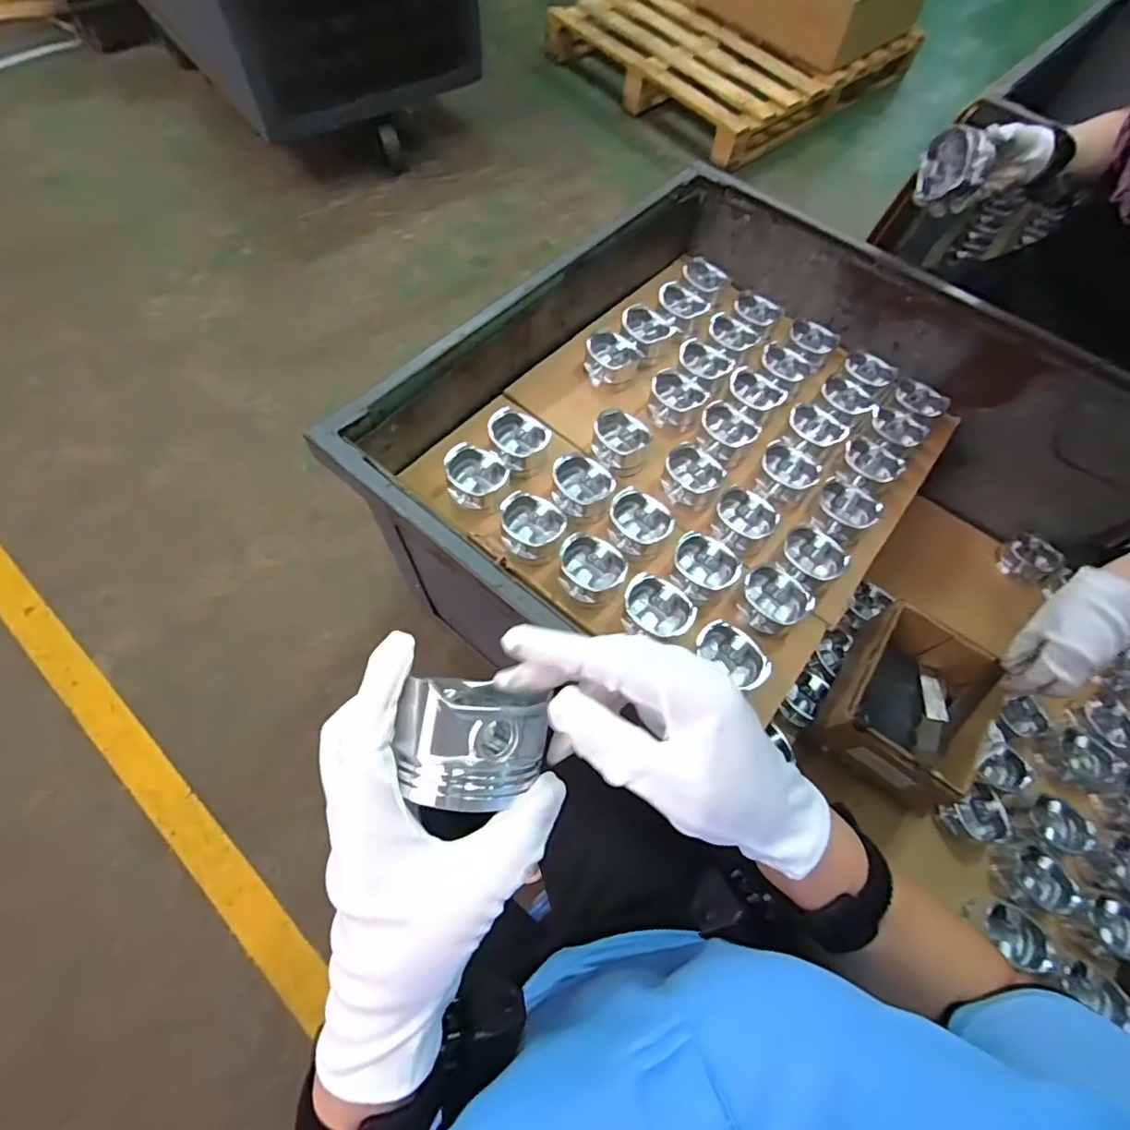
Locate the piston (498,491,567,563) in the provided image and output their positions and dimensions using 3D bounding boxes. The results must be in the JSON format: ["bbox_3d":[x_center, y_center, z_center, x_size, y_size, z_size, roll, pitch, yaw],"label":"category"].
[{"bbox_3d":[-0.038,-0.044,0.666,0.073,0.051,0.079,1,65,-3],"label":"piston"}]

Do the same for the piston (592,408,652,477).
[{"bbox_3d":[0.074,-0.160,0.738,0.073,0.052,0.071,1,65,-3],"label":"piston"}]

